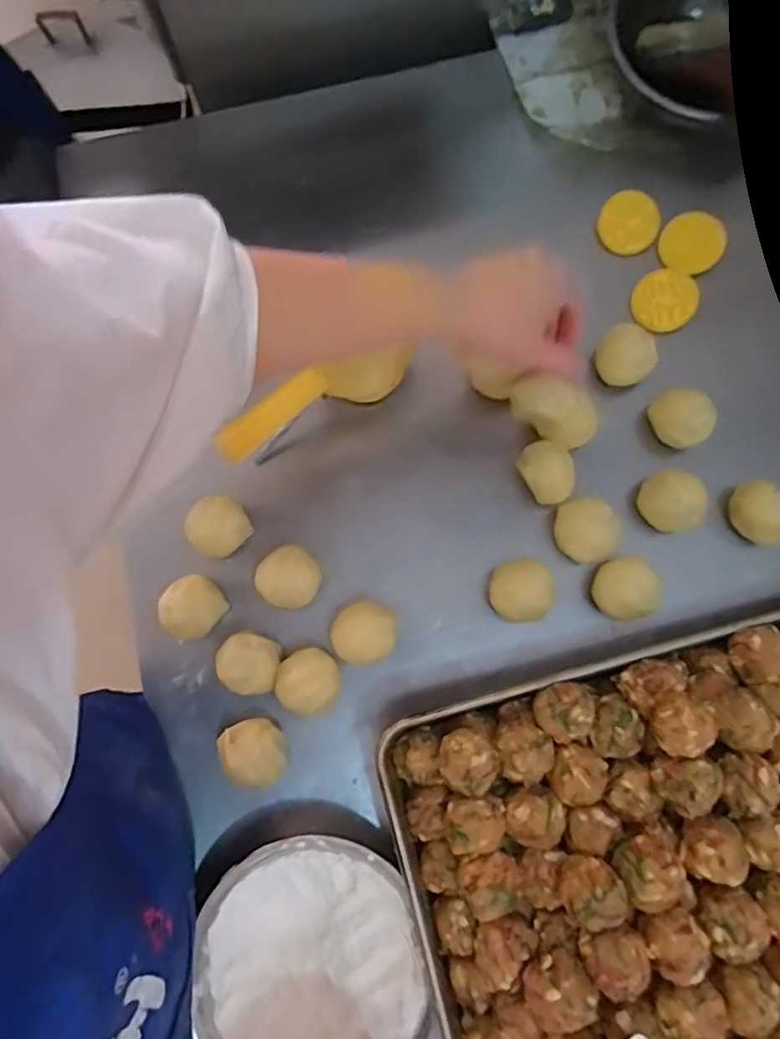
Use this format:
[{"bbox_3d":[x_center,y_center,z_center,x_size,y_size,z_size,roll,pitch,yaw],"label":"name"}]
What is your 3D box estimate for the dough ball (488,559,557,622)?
[{"bbox_3d":[0.114,0.065,0.524,0.051,0.055,0.054,0,80,0],"label":"dough ball"}]

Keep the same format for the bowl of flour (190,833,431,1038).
[{"bbox_3d":[-0.061,0.347,0.466,0.170,0.051,0.185,0,80,0],"label":"bowl of flour"}]

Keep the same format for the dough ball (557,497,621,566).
[{"bbox_3d":[0.173,0.010,0.531,0.049,0.045,0.056,-25,81,-5],"label":"dough ball"}]

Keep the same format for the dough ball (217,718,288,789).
[{"bbox_3d":[-0.113,0.197,0.501,0.051,0.044,0.053,0,80,0],"label":"dough ball"}]

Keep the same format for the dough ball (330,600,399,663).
[{"bbox_3d":[-0.022,0.099,0.517,0.055,0.044,0.051,0,80,0],"label":"dough ball"}]

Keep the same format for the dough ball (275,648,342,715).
[{"bbox_3d":[-0.070,0.139,0.506,0.052,0.044,0.051,0,80,0],"label":"dough ball"}]

